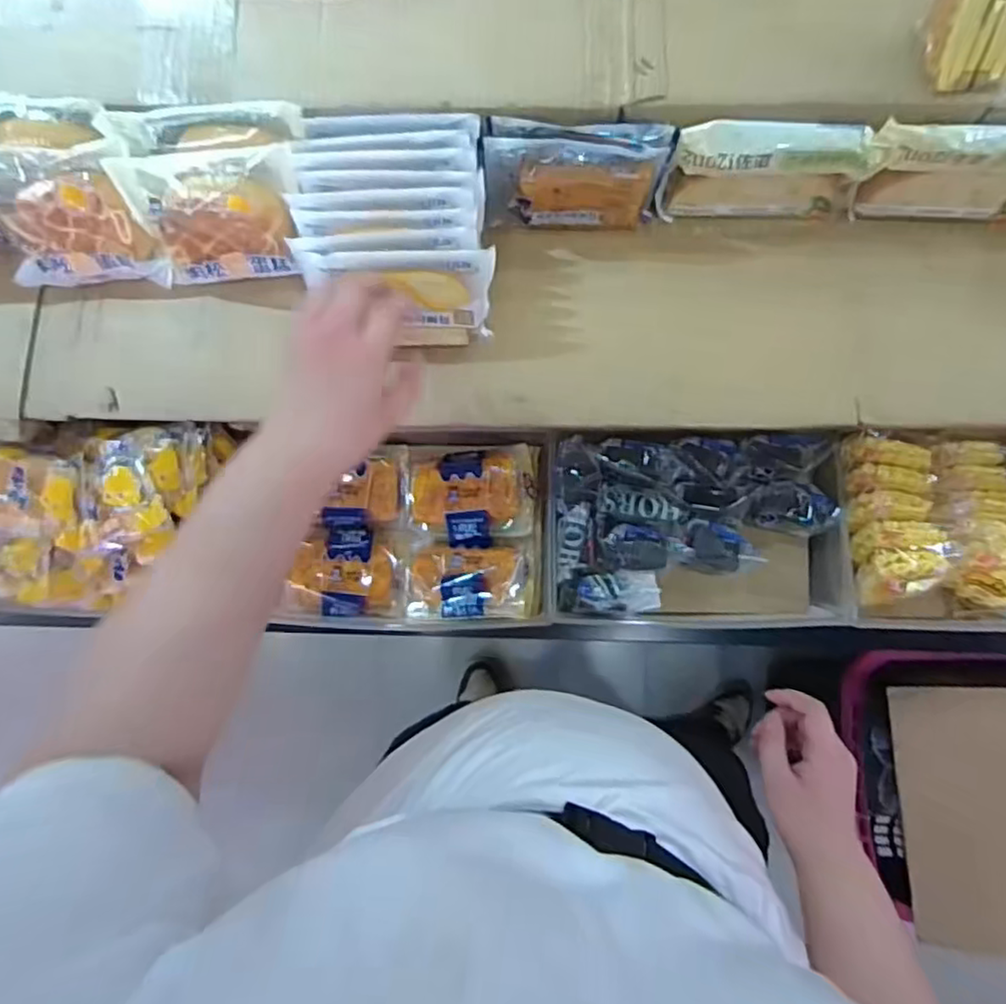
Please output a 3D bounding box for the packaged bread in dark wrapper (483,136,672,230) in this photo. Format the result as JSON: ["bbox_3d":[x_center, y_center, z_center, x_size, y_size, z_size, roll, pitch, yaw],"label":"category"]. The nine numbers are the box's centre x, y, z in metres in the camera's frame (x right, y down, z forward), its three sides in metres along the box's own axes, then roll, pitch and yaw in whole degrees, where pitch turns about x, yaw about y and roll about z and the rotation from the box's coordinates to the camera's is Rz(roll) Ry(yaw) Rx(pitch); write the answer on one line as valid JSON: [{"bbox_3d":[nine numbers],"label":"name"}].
[{"bbox_3d":[0.059,-0.268,0.557,0.146,0.083,0.037,2,81,1],"label":"packaged bread in dark wrapper"}]

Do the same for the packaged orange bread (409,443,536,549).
[{"bbox_3d":[-0.035,-0.008,0.706,0.133,0.046,0.109,0,81,1],"label":"packaged orange bread"}]

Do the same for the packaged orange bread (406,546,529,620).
[{"bbox_3d":[-0.038,0.086,0.699,0.126,0.049,0.075,2,81,1],"label":"packaged orange bread"}]

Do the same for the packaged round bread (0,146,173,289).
[{"bbox_3d":[-0.369,-0.238,0.556,0.154,0.122,0.049,-2,46,-7],"label":"packaged round bread"}]

